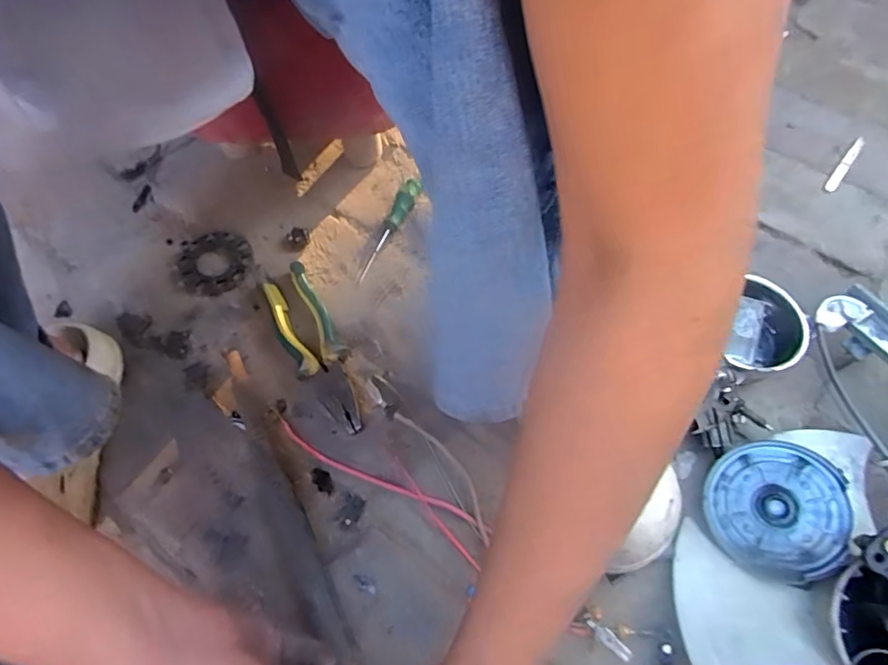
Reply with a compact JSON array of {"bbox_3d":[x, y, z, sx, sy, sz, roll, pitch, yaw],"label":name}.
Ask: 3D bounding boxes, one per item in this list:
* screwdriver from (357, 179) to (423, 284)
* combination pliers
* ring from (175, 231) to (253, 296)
[{"bbox_3d":[-0.060,-0.118,0.572,0.017,0.021,0.144,22,64,14],"label":"screwdriver"},{"bbox_3d":[-0.124,0.015,0.499,0.050,0.021,0.186,-27,66,-14],"label":"combination pliers"},{"bbox_3d":[-0.248,-0.076,0.559,0.077,0.007,0.078,0,62,-1],"label":"ring"}]

